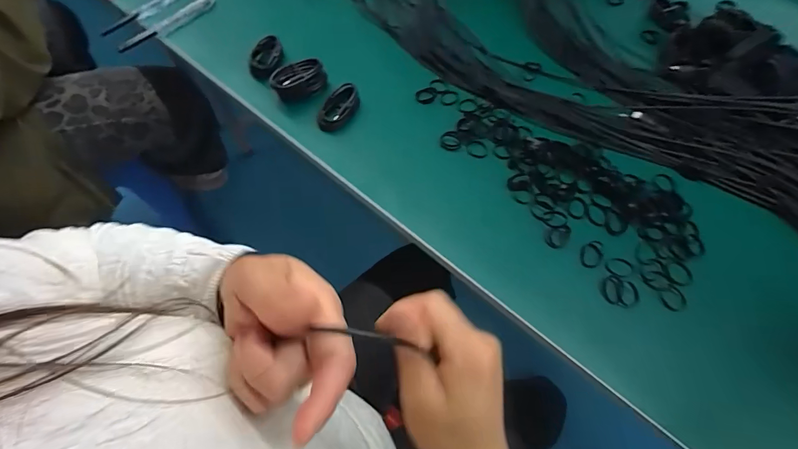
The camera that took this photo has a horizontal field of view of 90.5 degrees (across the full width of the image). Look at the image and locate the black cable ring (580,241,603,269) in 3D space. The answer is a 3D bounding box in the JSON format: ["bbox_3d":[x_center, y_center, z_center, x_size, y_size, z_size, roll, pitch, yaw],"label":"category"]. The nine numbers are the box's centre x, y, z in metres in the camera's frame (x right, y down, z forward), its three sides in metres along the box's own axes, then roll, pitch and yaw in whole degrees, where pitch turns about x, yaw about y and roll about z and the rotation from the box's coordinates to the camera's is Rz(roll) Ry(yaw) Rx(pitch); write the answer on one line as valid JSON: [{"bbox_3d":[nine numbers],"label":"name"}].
[{"bbox_3d":[0.214,0.033,0.439,0.024,0.004,0.031,8,63,6],"label":"black cable ring"}]

